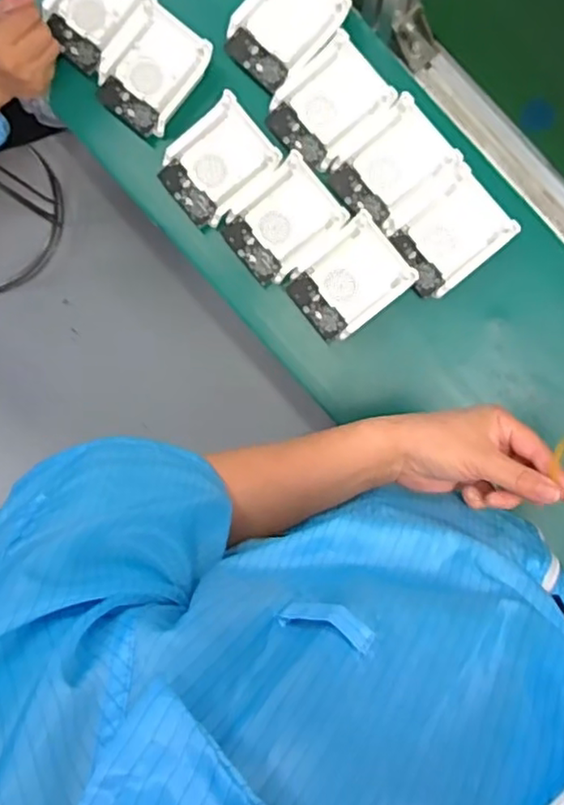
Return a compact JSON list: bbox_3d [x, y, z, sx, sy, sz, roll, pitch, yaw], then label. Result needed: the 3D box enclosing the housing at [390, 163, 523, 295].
[{"bbox_3d":[0.170,-0.171,0.656,0.108,0.019,0.085,-41,89,3],"label":"housing"}]

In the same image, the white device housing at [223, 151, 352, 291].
[{"bbox_3d":[0.001,-0.183,0.658,0.111,0.027,0.085,-40,89,3],"label":"white device housing"}]

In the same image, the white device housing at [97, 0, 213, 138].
[{"bbox_3d":[-0.137,-0.341,0.667,0.092,0.033,0.108,38,92,1],"label":"white device housing"}]

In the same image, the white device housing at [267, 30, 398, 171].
[{"bbox_3d":[0.045,-0.300,0.649,0.107,0.024,0.088,-41,89,3],"label":"white device housing"}]

